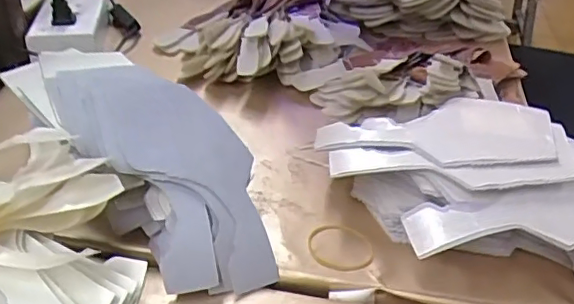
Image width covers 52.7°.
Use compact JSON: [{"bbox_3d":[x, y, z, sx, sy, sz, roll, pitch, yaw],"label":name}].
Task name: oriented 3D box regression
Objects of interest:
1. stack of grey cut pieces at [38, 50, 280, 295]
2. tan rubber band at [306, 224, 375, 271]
[{"bbox_3d":[-0.096,-0.006,0.443,0.105,0.034,0.255,-26,64,-34],"label":"stack of grey cut pieces"},{"bbox_3d":[0.039,0.068,0.429,0.047,0.004,0.045,3,37,-3],"label":"tan rubber band"}]

